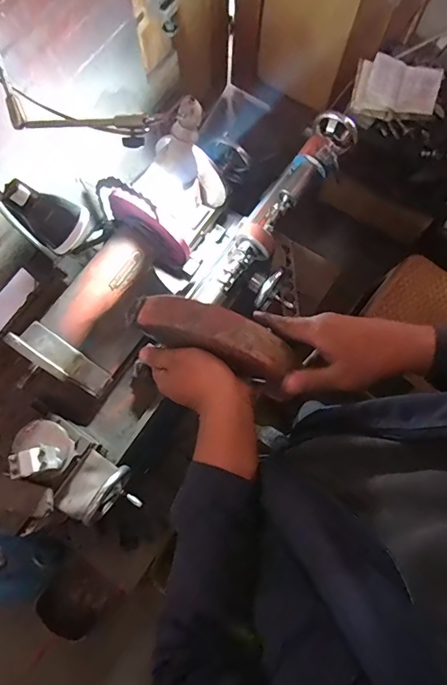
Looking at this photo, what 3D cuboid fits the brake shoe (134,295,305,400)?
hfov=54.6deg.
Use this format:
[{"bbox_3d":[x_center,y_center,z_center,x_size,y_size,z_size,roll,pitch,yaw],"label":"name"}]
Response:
[{"bbox_3d":[-0.008,-0.002,0.481,0.186,0.064,0.054,24,75,1],"label":"brake shoe"}]

